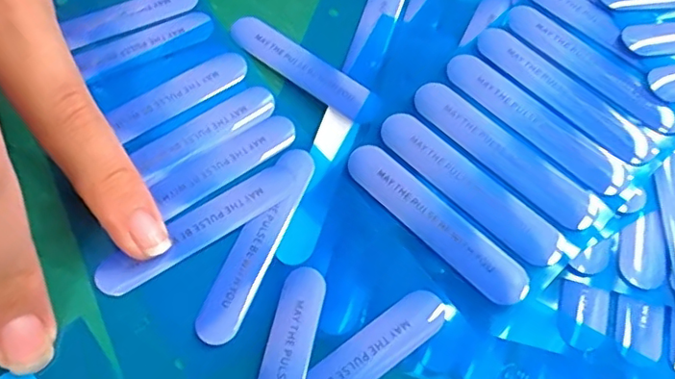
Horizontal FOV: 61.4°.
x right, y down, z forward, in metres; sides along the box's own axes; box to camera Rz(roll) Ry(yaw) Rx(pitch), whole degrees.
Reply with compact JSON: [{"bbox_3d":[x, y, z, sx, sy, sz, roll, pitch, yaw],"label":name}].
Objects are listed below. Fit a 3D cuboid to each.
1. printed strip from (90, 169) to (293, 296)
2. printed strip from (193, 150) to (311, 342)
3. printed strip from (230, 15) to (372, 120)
[{"bbox_3d":[-0.034,0.009,0.138,0.051,0.004,0.010,-32,69,-13],"label":"printed strip"},{"bbox_3d":[-0.019,0.012,0.136,0.011,0.004,0.050,19,67,9],"label":"printed strip"},{"bbox_3d":[-0.011,-0.035,0.157,0.045,0.004,0.010,36,70,16],"label":"printed strip"}]

